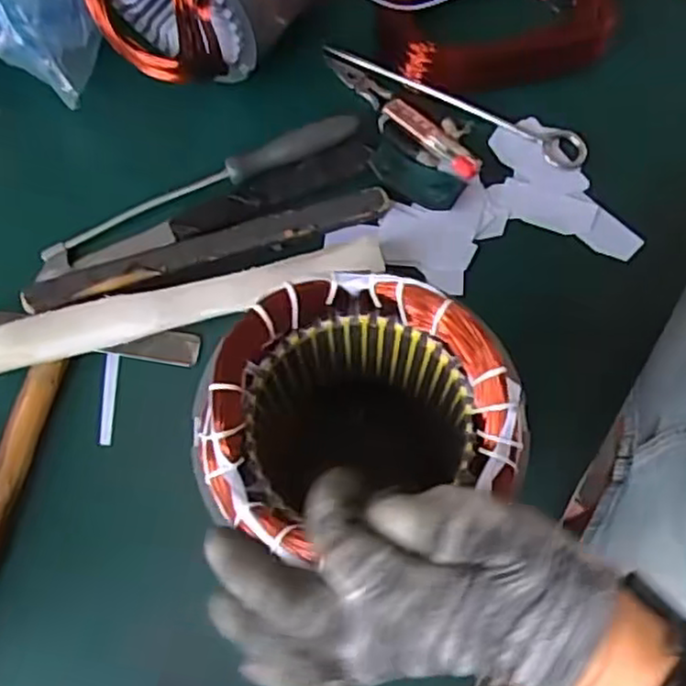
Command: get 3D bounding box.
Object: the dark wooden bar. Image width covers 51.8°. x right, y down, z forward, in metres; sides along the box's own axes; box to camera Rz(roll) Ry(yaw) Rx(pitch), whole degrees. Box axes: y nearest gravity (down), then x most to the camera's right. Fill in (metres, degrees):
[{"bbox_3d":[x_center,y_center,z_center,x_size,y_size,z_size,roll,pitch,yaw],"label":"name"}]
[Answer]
[{"bbox_3d":[-0.097,-0.071,0.508,0.264,0.008,0.025,-17,72,-5],"label":"dark wooden bar"}]

